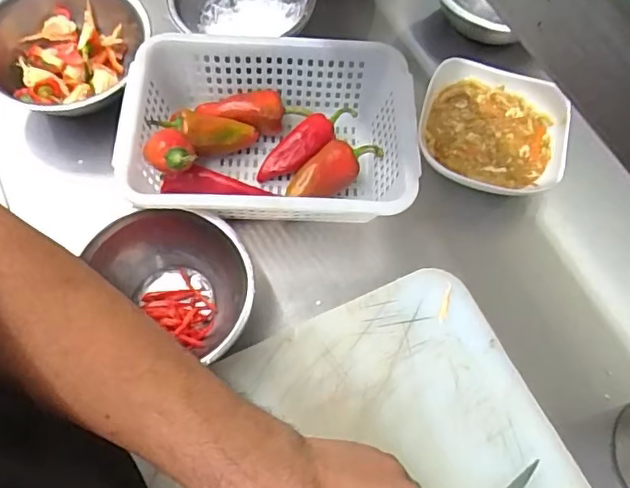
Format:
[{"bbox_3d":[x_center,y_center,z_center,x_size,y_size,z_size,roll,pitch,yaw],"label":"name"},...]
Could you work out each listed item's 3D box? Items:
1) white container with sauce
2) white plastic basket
[{"bbox_3d":[0.186,-0.122,0.593,0.146,0.042,0.144,12,66,2],"label":"white container with sauce"},{"bbox_3d":[-0.038,-0.103,0.546,0.258,0.078,0.192,4,66,-2],"label":"white plastic basket"}]

